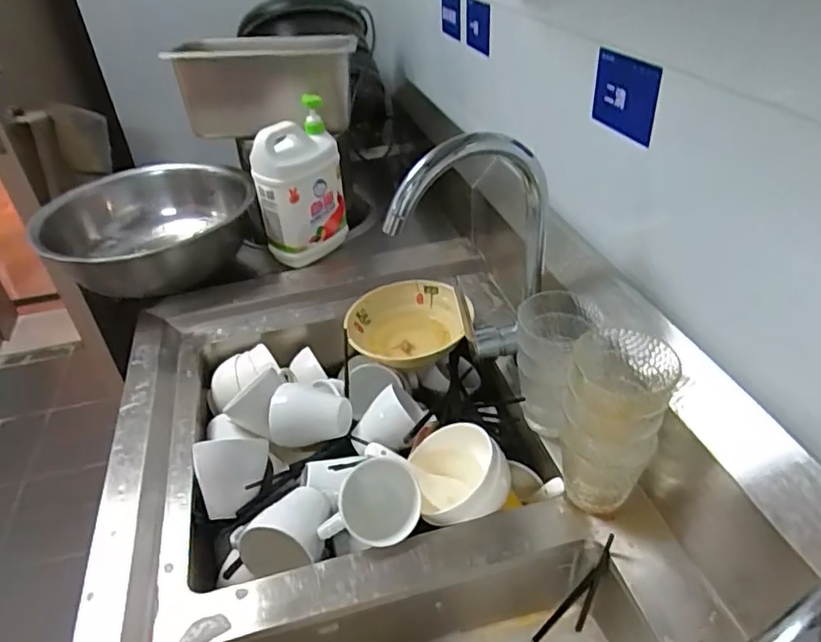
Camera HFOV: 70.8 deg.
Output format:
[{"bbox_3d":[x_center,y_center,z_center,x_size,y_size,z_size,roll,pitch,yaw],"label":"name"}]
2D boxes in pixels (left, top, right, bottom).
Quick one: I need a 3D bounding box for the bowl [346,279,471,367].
[{"bbox_3d":[-0.003,0.013,0.851,0.171,0.065,0.177,-3,39,3],"label":"bowl"}]

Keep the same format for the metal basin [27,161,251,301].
[{"bbox_3d":[-0.436,-0.145,1.002,0.327,0.134,0.330,-3,37,2],"label":"metal basin"}]

